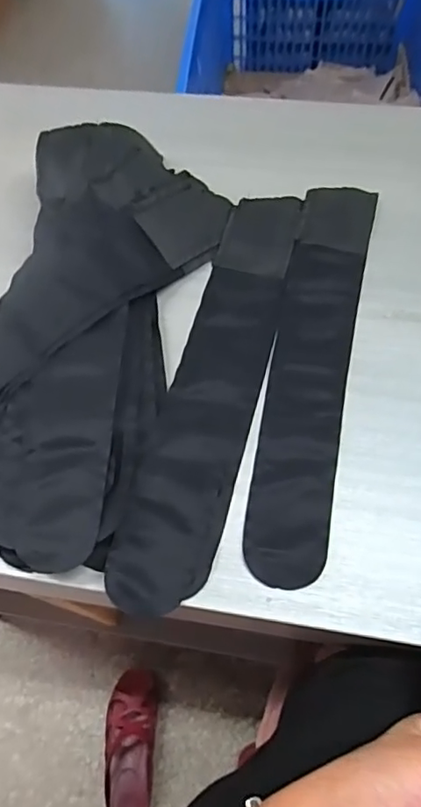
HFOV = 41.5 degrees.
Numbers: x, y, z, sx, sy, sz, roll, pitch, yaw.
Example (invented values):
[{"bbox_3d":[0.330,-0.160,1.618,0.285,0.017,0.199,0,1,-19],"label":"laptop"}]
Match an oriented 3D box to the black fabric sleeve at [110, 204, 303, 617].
[{"bbox_3d":[0.009,-0.032,0.513,0.080,0.014,0.435,13,64,9],"label":"black fabric sleeve"}]

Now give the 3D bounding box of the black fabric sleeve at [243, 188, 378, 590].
[{"bbox_3d":[0.096,-0.047,0.518,0.073,0.010,0.417,11,64,8],"label":"black fabric sleeve"}]

